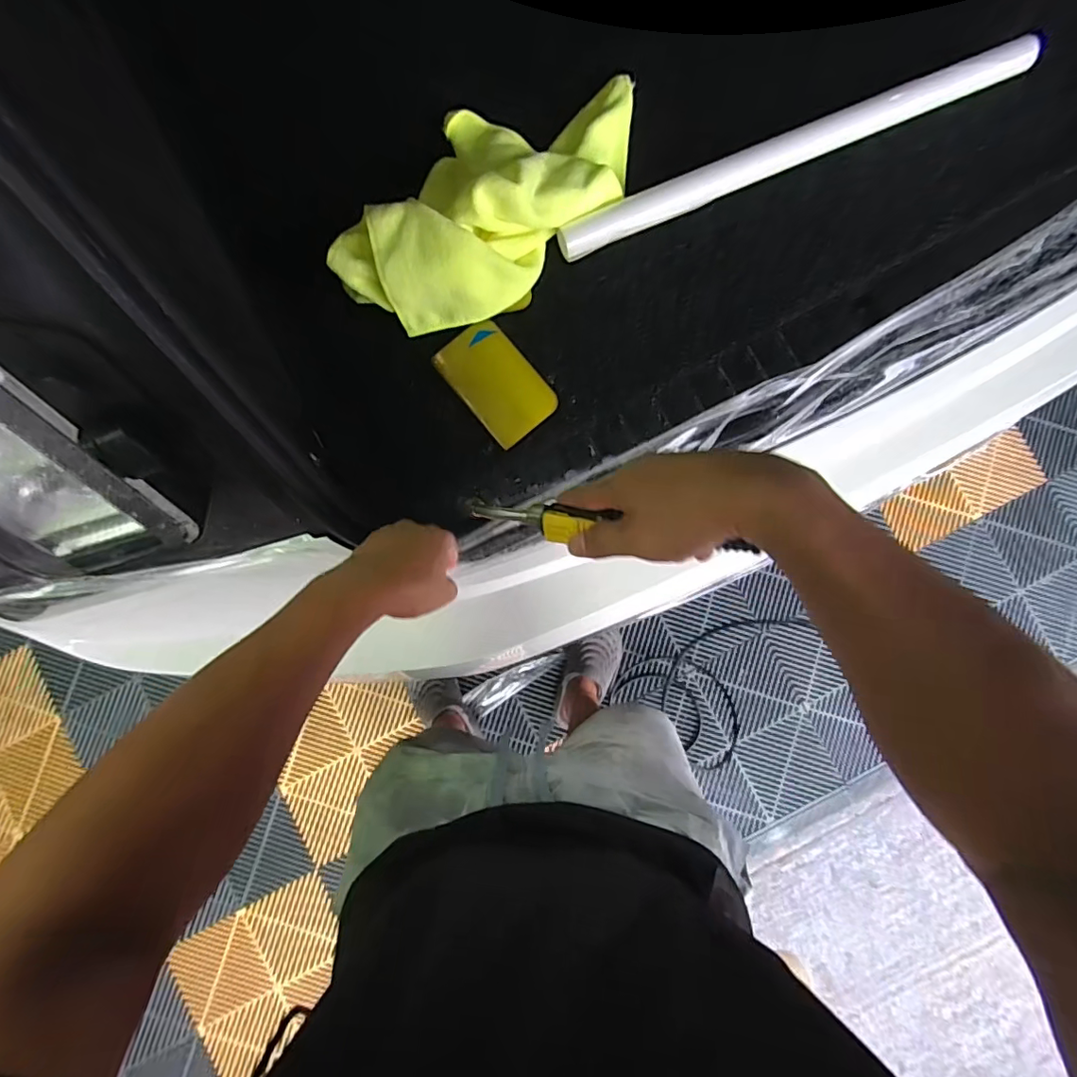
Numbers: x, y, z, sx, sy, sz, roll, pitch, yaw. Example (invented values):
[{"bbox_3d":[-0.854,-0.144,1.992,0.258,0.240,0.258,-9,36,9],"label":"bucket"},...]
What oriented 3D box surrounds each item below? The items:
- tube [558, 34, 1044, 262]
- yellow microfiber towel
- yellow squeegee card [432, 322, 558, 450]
[{"bbox_3d":[0.258,-0.390,0.532,0.506,0.035,0.029,-23,85,-2],"label":"tube"},{"bbox_3d":[-0.035,-0.331,0.504,0.168,0.079,0.310,32,87,3],"label":"yellow microfiber towel"},{"bbox_3d":[-0.041,-0.156,0.528,0.074,0.005,0.117,-40,88,1],"label":"yellow squeegee card"}]

